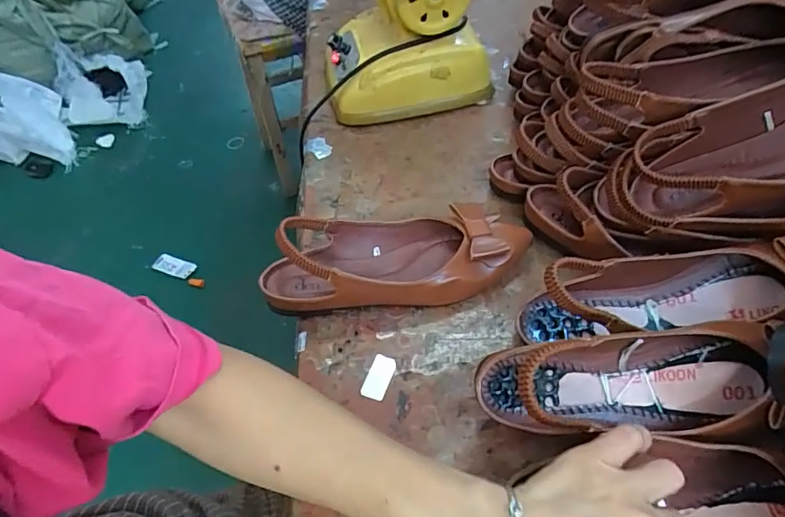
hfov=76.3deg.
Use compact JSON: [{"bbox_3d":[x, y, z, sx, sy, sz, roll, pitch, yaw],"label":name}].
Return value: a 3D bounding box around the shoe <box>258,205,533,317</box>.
[{"bbox_3d":[0.003,-0.006,0.478,0.247,0.071,0.089,-6,49,1],"label":"shoe"}]

